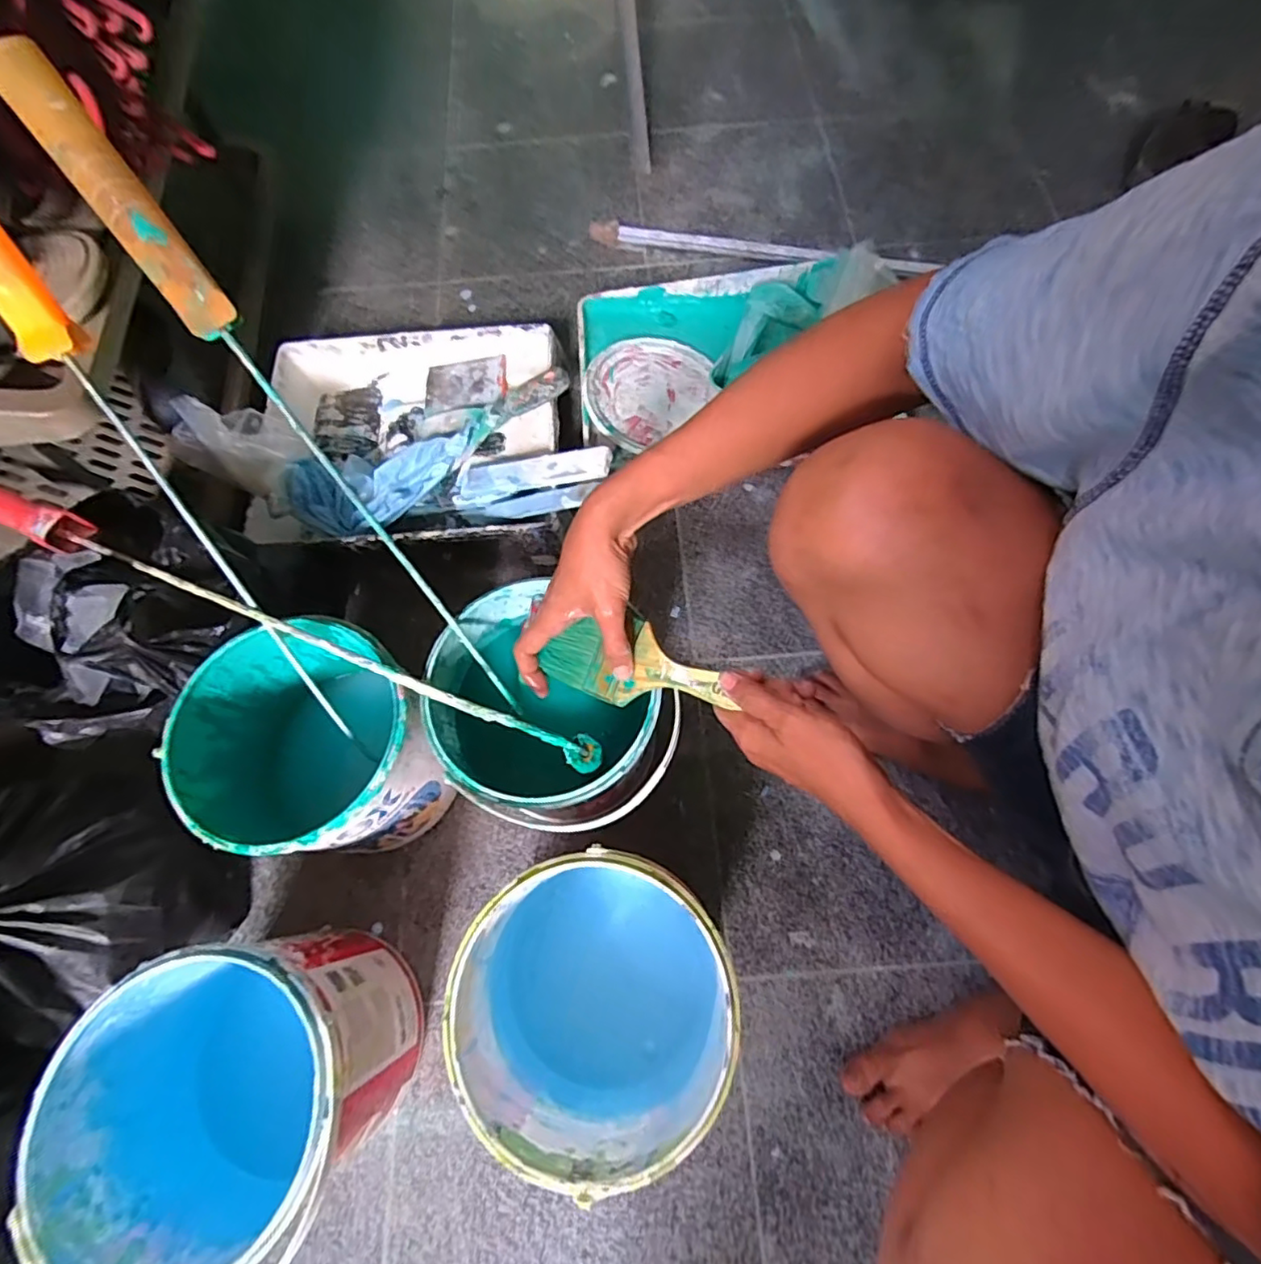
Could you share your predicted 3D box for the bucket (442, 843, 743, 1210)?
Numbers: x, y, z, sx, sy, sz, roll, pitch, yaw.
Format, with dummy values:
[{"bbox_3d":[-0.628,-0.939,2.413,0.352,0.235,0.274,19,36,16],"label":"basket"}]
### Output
[{"bbox_3d":[-0.024,0.268,0.465,0.181,0.184,0.179,0,69,1],"label":"bucket"}]

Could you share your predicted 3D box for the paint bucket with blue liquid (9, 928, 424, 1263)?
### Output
[{"bbox_3d":[-0.273,0.323,0.444,0.177,0.180,0.178,0,69,1],"label":"paint bucket with blue liquid"}]

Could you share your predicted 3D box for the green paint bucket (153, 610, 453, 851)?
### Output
[{"bbox_3d":[-0.257,0.101,0.533,0.173,0.177,0.175,0,69,1],"label":"green paint bucket"}]

